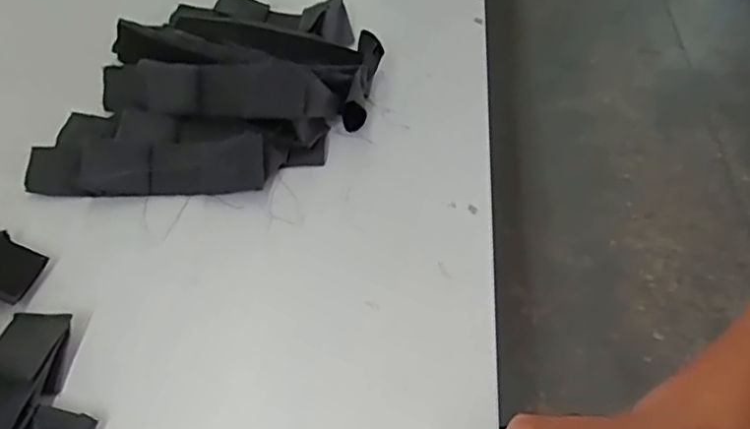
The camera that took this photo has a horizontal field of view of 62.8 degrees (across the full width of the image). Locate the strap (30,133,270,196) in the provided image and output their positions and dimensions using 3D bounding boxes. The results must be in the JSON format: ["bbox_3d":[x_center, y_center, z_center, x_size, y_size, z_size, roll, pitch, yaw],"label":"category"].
[{"bbox_3d":[-0.191,-0.041,0.511,0.193,0.016,0.049,0,83,1],"label":"strap"}]

